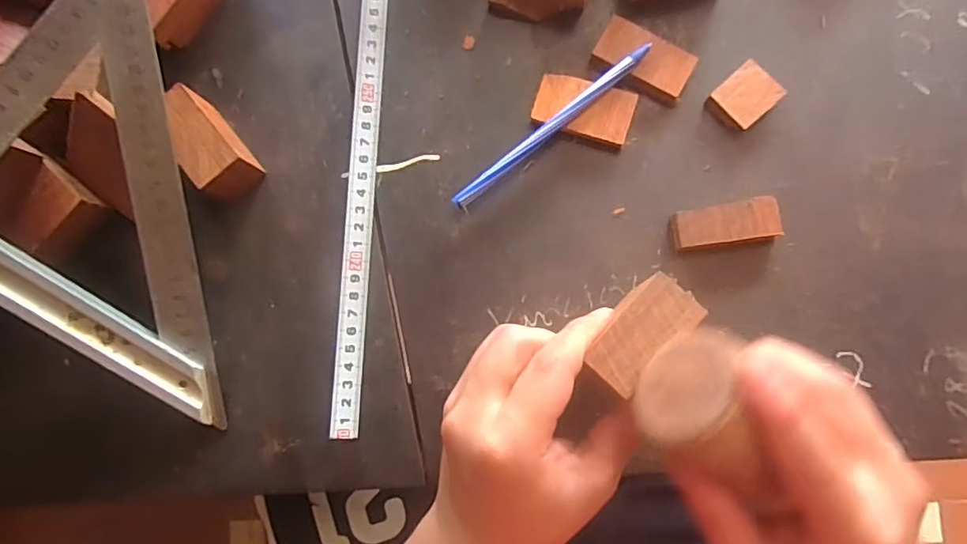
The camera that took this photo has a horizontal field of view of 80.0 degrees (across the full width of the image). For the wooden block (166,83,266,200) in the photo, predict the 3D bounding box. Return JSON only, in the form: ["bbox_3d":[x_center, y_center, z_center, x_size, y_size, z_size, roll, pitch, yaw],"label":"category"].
[{"bbox_3d":[-0.154,-0.071,0.324,0.027,0.036,0.060,-35,84,0],"label":"wooden block"}]

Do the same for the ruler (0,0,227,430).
[{"bbox_3d":[-0.220,-0.037,0.294,0.122,0.020,0.248,-8,96,-12],"label":"ruler"}]

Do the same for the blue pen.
[{"bbox_3d":[0.038,-0.081,0.321,0.134,0.009,0.008,-40,84,0],"label":"blue pen"}]

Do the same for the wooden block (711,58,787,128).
[{"bbox_3d":[0.146,-0.098,0.323,0.032,0.010,0.028,-42,84,0],"label":"wooden block"}]

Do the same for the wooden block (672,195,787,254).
[{"bbox_3d":[0.132,-0.026,0.315,0.055,0.011,0.023,-8,85,3],"label":"wooden block"}]

